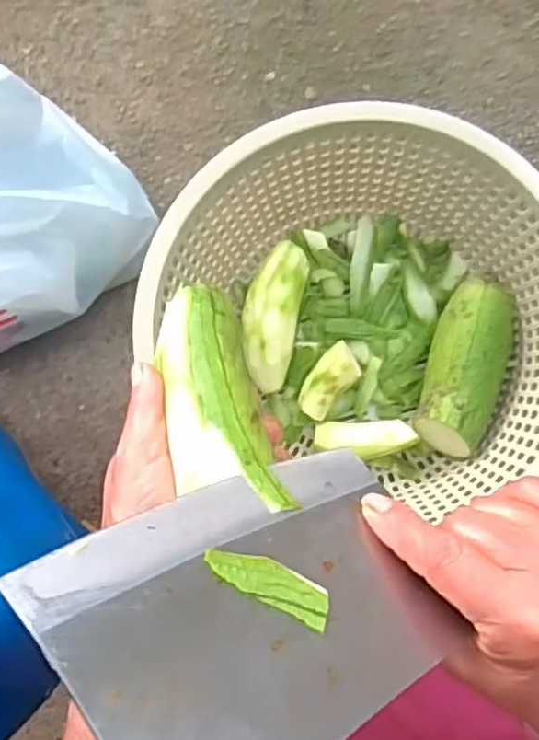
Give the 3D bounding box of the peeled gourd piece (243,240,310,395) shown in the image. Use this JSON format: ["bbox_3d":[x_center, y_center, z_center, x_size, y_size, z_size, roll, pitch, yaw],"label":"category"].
[{"bbox_3d":[0.002,-0.045,0.571,0.045,0.038,0.121,13,88,3],"label":"peeled gourd piece"}]

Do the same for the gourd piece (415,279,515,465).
[{"bbox_3d":[0.158,-0.003,0.553,0.057,0.054,0.138,15,88,3],"label":"gourd piece"}]

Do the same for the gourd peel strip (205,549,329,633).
[{"bbox_3d":[0.000,0.076,0.247,0.047,0.004,0.017,25,44,5],"label":"gourd peel strip"}]

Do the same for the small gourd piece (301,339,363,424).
[{"bbox_3d":[0.049,0.010,0.569,0.032,0.030,0.063,40,90,4],"label":"small gourd piece"}]

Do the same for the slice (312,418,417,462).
[{"bbox_3d":[0.079,0.057,0.567,0.080,0.027,0.030,-3,87,2],"label":"slice"}]

